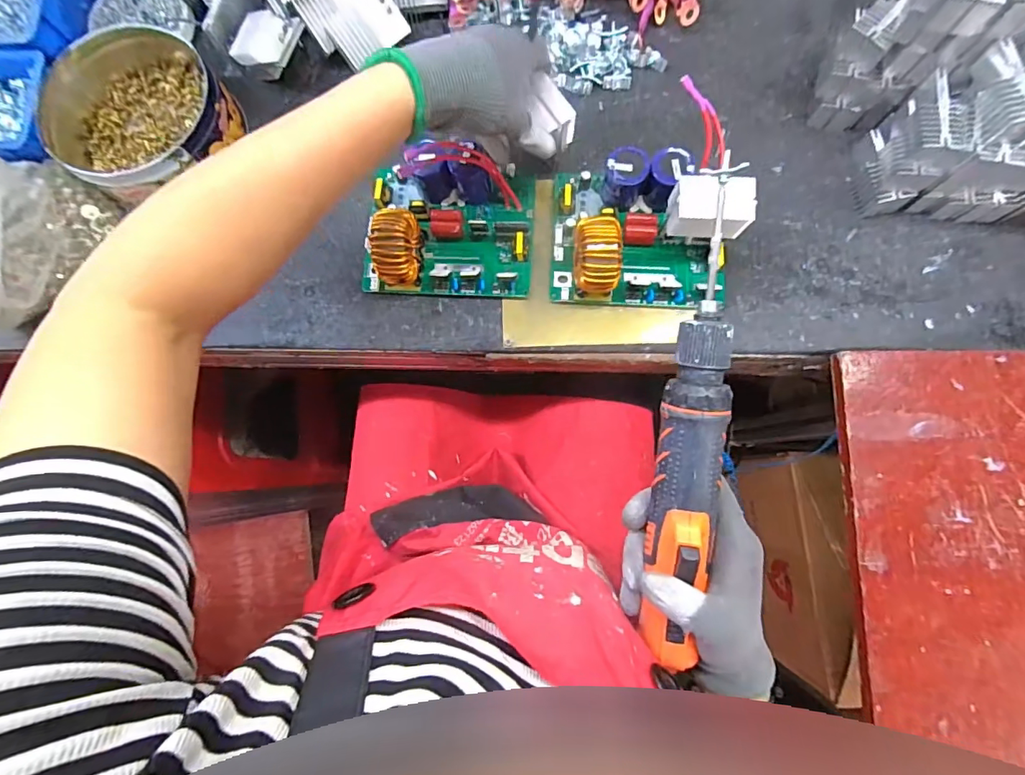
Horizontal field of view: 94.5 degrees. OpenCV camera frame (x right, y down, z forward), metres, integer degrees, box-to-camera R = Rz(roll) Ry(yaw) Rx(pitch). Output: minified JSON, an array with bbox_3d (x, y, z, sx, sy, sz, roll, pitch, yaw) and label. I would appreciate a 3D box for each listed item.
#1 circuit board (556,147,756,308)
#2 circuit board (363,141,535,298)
[{"bbox_3d":[0.109,-0.134,0.388,0.149,0.069,0.120,3,82,1],"label":"circuit board"},{"bbox_3d":[-0.054,-0.143,0.402,0.141,0.050,0.114,4,82,1],"label":"circuit board"}]

